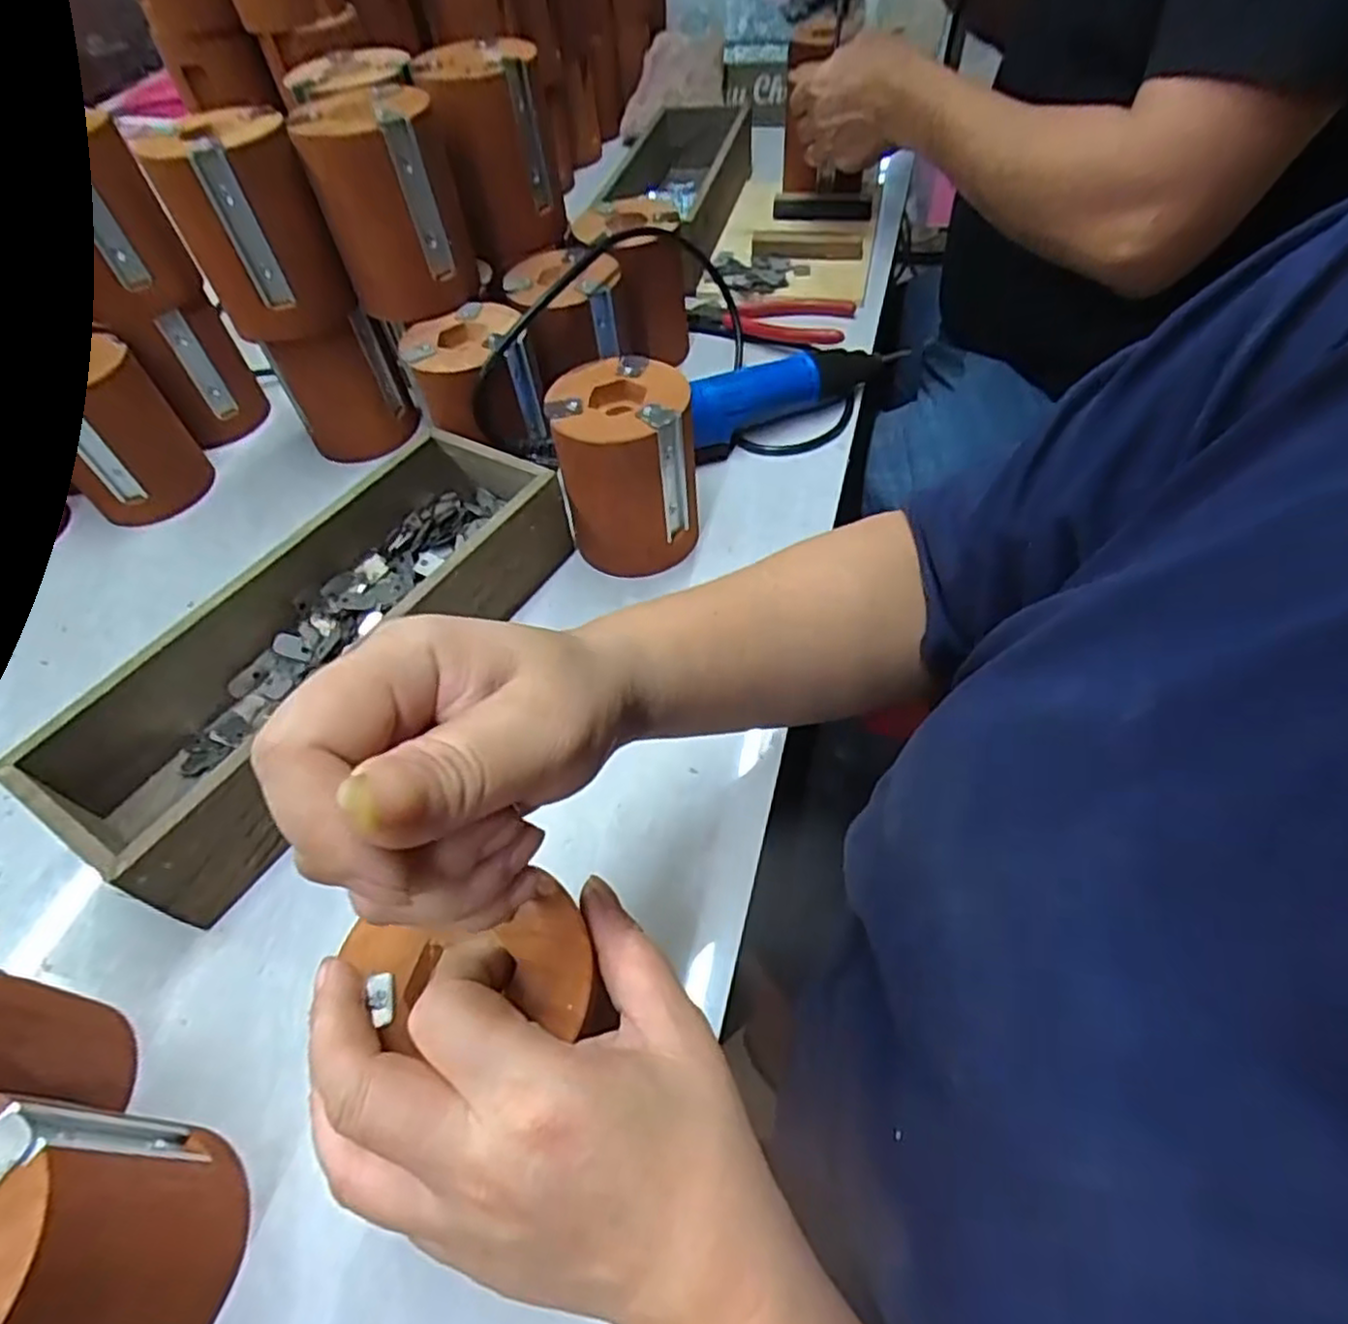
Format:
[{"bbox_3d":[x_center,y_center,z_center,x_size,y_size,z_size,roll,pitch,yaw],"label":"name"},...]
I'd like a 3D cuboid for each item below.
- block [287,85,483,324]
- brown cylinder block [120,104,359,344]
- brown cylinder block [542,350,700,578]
[{"bbox_3d":[-0.169,-0.274,0.437,0.077,0.101,0.067,-16,54,-9],"label":"block"},{"bbox_3d":[-0.249,-0.258,0.430,0.076,0.101,0.072,-24,56,-14],"label":"brown cylinder block"},{"bbox_3d":[-0.027,-0.112,0.427,0.077,0.099,0.074,-12,53,-6],"label":"brown cylinder block"}]

